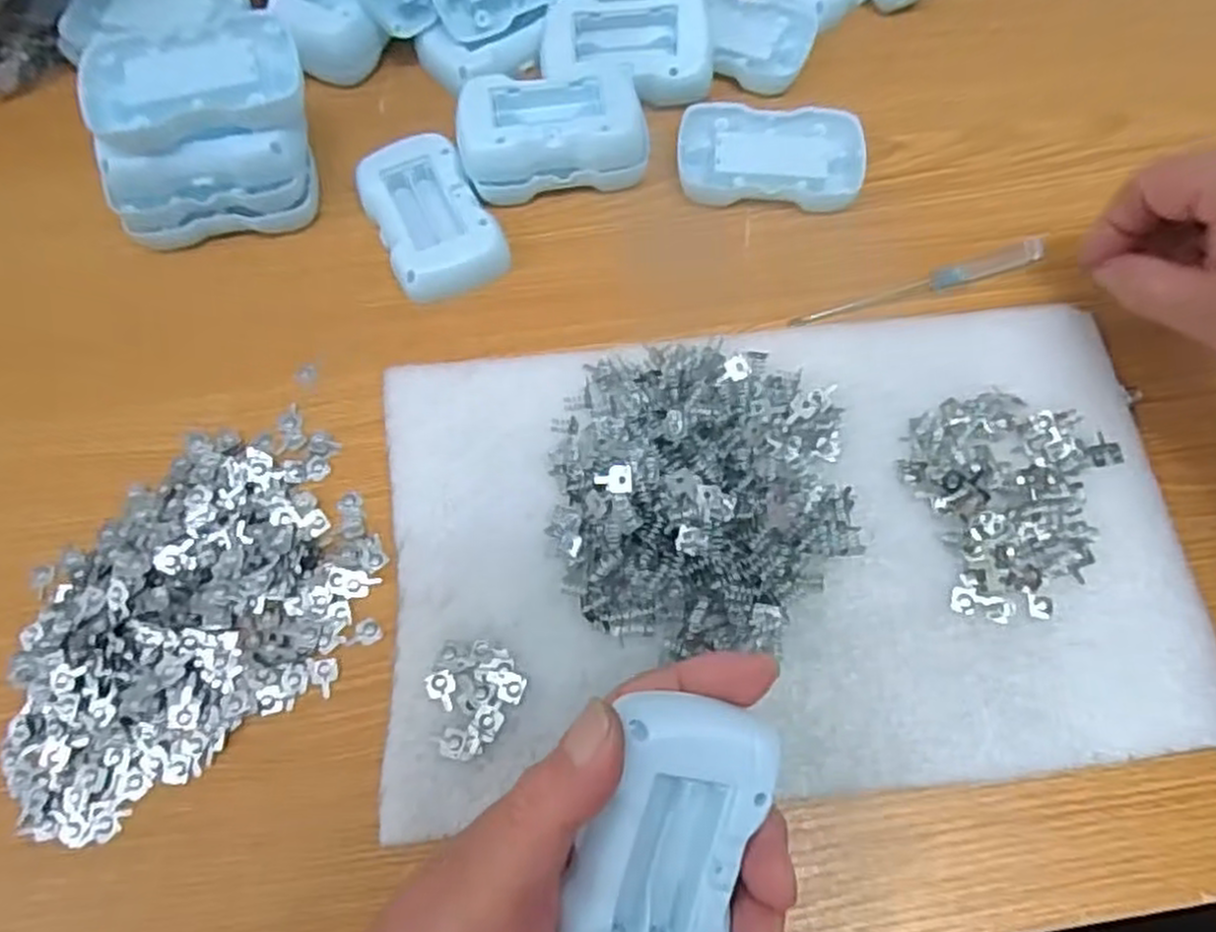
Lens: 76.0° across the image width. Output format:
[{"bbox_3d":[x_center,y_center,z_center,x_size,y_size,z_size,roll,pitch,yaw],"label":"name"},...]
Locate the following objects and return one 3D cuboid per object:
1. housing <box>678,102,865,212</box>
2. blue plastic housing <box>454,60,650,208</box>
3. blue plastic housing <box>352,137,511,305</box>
[{"bbox_3d":[0.079,-0.151,0.382,0.087,0.012,0.054,6,71,2],"label":"housing"},{"bbox_3d":[-0.027,-0.162,0.378,0.087,0.030,0.057,-9,71,-3],"label":"blue plastic housing"},{"bbox_3d":[-0.084,-0.119,0.370,0.052,0.016,0.086,-25,72,-8],"label":"blue plastic housing"}]

